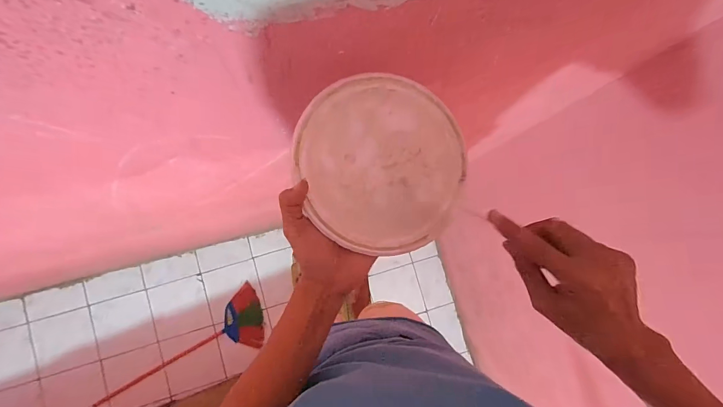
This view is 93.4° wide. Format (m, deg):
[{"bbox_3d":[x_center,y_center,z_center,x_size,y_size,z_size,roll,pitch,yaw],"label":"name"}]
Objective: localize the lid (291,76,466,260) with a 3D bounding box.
[{"bbox_3d":[0.024,-0.040,0.337,0.167,0.017,0.170,1,86,-8],"label":"lid"}]

